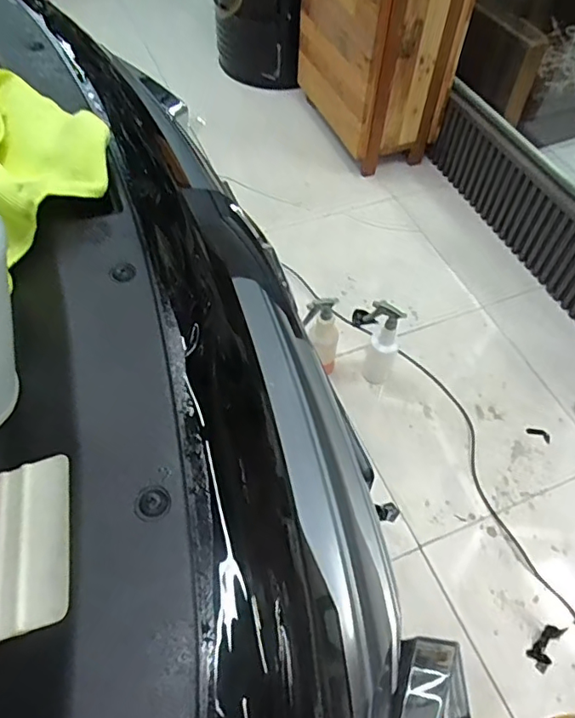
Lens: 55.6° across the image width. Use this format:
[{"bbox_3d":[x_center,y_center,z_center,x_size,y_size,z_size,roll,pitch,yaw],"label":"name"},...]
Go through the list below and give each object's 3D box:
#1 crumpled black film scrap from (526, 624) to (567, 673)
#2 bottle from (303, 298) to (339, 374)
[{"bbox_3d":[0.589,0.648,1.234,0.115,0.012,0.047,-38,65,-24],"label":"crumpled black film scrap"},{"bbox_3d":[0.096,-0.060,1.531,0.097,0.313,0.082,14,55,8],"label":"bottle"}]

